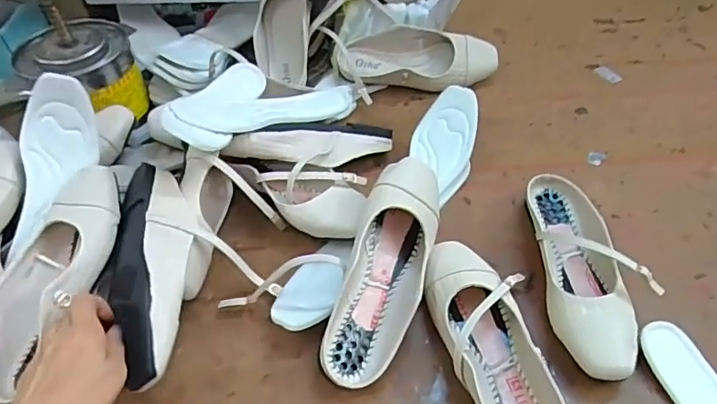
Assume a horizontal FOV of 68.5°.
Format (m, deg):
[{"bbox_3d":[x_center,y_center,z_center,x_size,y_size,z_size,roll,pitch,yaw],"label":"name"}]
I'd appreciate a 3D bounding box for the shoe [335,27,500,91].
[{"bbox_3d":[0.088,-0.203,0.772,0.234,0.064,0.073,-2,47,0],"label":"shoe"}]

